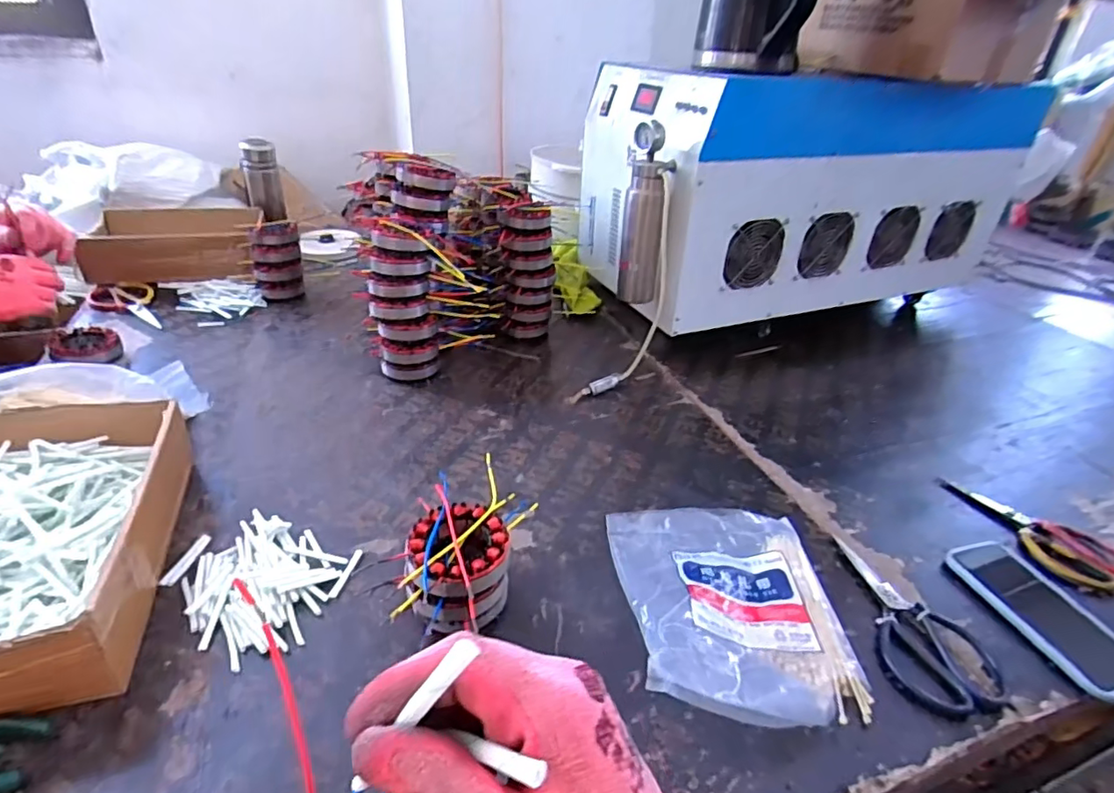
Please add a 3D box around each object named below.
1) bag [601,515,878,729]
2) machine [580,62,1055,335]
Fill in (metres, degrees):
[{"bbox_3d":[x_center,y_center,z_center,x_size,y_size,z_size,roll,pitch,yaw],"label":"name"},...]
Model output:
[{"bbox_3d":[0.163,0.180,0.540,0.199,0.060,0.244,2,32,-2],"label":"bag"},{"bbox_3d":[0.471,-0.397,1.097,0.839,0.362,0.367,-8,34,-18],"label":"machine"}]

